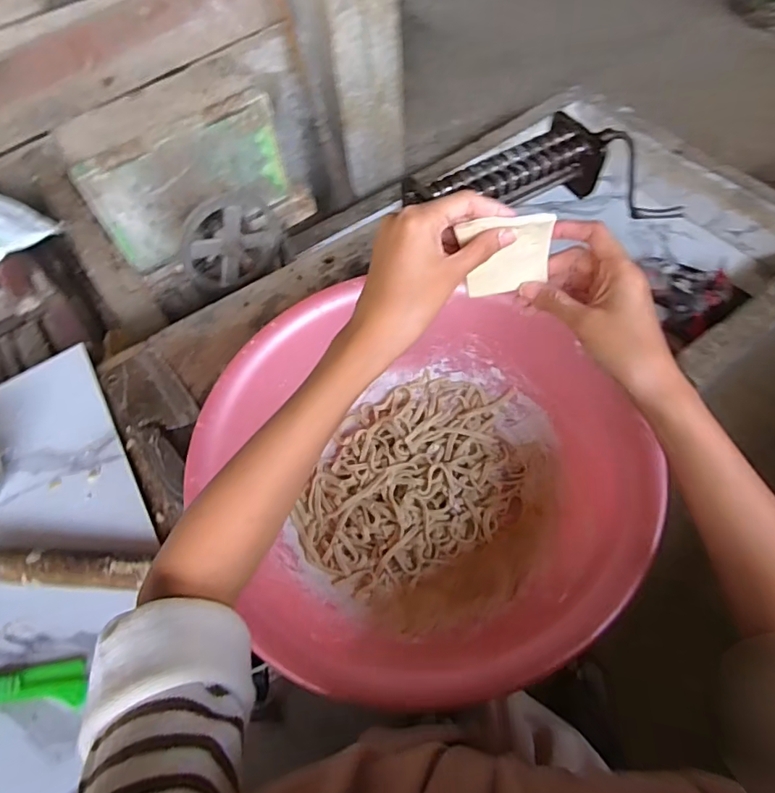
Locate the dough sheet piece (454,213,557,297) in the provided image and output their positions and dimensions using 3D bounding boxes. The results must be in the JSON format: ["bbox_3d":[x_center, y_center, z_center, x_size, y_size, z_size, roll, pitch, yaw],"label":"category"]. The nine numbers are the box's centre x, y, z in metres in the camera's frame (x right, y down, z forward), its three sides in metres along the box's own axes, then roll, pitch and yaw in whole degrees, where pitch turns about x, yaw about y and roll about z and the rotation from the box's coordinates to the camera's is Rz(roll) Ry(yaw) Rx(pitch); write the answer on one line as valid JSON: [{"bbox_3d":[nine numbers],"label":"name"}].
[{"bbox_3d":[0.080,-0.094,0.354,0.061,0.054,0.010,-9,42,4],"label":"dough sheet piece"}]

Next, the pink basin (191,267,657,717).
[{"bbox_3d":[0.031,0.077,0.517,0.357,0.117,0.382,-2,58,4],"label":"pink basin"}]

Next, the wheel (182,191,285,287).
[{"bbox_3d":[-0.295,-0.296,1.011,0.202,0.191,0.093,-34,62,-15],"label":"wheel"}]

